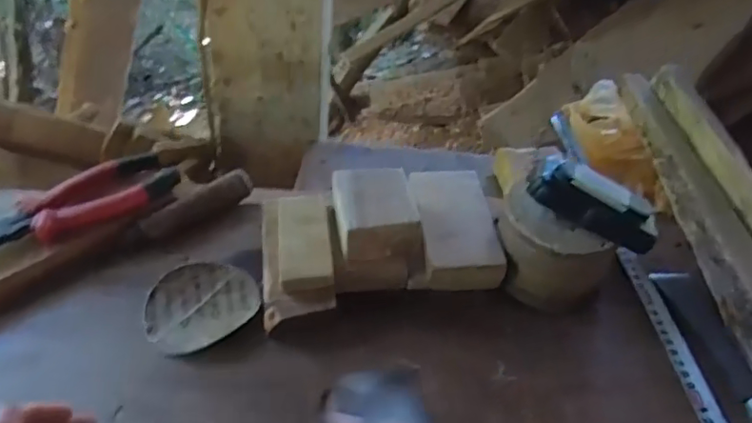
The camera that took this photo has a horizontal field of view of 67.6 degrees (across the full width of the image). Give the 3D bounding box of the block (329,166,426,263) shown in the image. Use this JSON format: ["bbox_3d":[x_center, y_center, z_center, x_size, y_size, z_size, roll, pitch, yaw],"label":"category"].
[{"bbox_3d":[-0.001,-0.001,0.482,0.066,0.034,0.078,-6,46,-13],"label":"block"}]

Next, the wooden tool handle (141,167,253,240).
[{"bbox_3d":[-0.168,-0.008,0.535,0.109,0.027,0.024,-27,53,-30],"label":"wooden tool handle"}]

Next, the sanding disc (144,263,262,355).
[{"bbox_3d":[-0.144,0.075,0.465,0.090,0.010,0.081,-21,51,-26],"label":"sanding disc"}]

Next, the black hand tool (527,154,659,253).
[{"bbox_3d":[0.178,-0.008,0.457,0.104,0.039,0.043,24,47,17],"label":"black hand tool"}]

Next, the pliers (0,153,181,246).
[{"bbox_3d":[-0.271,-0.008,0.505,0.181,0.022,0.074,-27,53,-30],"label":"pliers"}]

